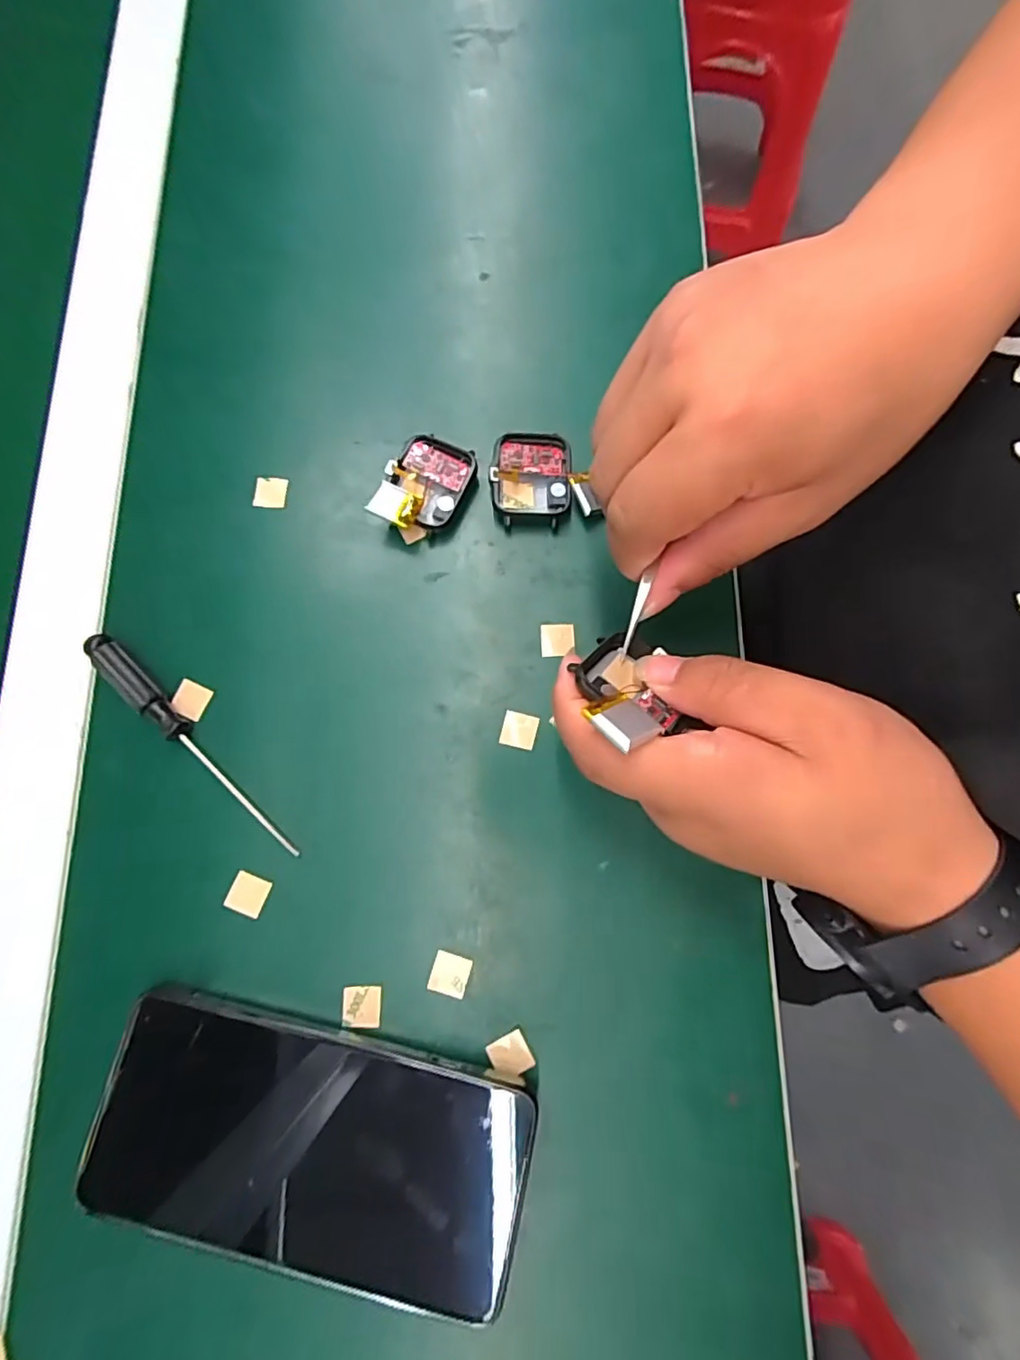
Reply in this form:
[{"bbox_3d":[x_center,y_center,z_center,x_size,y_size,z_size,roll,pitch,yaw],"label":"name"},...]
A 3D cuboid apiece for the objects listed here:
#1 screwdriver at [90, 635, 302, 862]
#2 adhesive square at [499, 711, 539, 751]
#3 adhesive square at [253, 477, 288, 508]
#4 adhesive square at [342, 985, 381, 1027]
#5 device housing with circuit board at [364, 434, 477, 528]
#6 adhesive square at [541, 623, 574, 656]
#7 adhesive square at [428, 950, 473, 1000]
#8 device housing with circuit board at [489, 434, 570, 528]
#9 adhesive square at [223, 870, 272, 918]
[{"bbox_3d":[-0.139,0.027,0.262,0.130,0.013,0.012,43,81,8],"label":"screwdriver"},{"bbox_3d":[0.004,0.022,0.269,0.015,0.004,0.016,13,78,3],"label":"adhesive square"},{"bbox_3d":[-0.118,-0.092,0.294,0.015,0.004,0.015,5,78,1],"label":"adhesive square"},{"bbox_3d":[-0.060,0.133,0.244,0.015,0.004,0.015,-1,78,-1],"label":"adhesive square"},{"bbox_3d":[-0.040,-0.093,0.287,0.038,0.021,0.051,23,79,5],"label":"device housing with circuit board"},{"bbox_3d":[0.022,-0.019,0.279,0.015,0.004,0.016,-4,78,6],"label":"adhesive square"},{"bbox_3d":[-0.025,0.122,0.248,0.015,0.004,0.016,15,78,3],"label":"adhesive square"},{"bbox_3d":[0.010,-0.098,0.291,0.038,0.015,0.044,1,78,0],"label":"device housing with circuit board"},{"bbox_3d":[-0.111,0.091,0.255,0.015,0.004,0.016,21,78,4],"label":"adhesive square"}]

